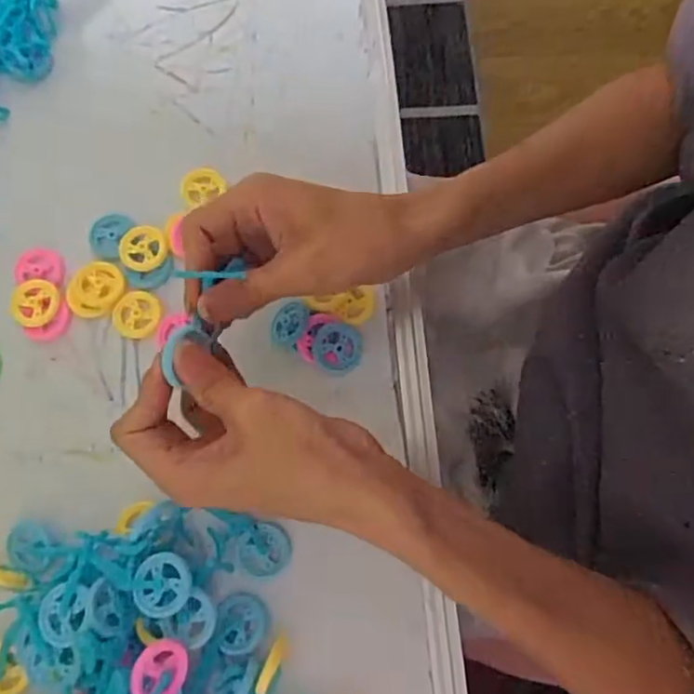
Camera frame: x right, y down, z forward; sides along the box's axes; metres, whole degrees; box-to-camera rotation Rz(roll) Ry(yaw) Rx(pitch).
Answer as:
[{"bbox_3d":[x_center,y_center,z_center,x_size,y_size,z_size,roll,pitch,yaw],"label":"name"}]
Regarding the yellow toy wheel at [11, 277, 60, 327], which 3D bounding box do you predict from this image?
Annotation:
[{"bbox_3d":[-0.187,-0.027,0.379,0.029,0.005,0.028,0,77,2],"label":"yellow toy wheel"}]

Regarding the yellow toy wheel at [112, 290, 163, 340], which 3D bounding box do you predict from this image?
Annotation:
[{"bbox_3d":[-0.127,-0.020,0.380,0.028,0.004,0.030,0,77,2],"label":"yellow toy wheel"}]

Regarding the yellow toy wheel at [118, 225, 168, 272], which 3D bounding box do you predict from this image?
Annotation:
[{"bbox_3d":[-0.126,-0.061,0.388,0.029,0.005,0.028,0,77,2],"label":"yellow toy wheel"}]

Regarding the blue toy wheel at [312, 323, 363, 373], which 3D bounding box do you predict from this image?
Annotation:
[{"bbox_3d":[-0.005,0.001,0.370,0.028,0.011,0.028,0,77,2],"label":"blue toy wheel"}]

